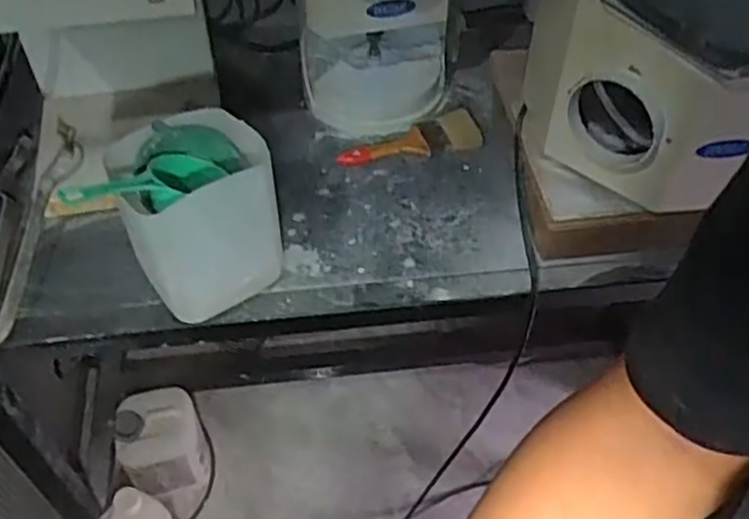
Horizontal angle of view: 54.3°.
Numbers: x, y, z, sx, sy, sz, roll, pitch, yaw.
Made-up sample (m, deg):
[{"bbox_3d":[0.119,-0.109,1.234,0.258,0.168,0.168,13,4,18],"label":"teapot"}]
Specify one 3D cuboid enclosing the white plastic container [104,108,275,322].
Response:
[{"bbox_3d":[-0.191,-0.048,0.811,0.156,0.175,0.143,-19,52,-16],"label":"white plastic container"}]

